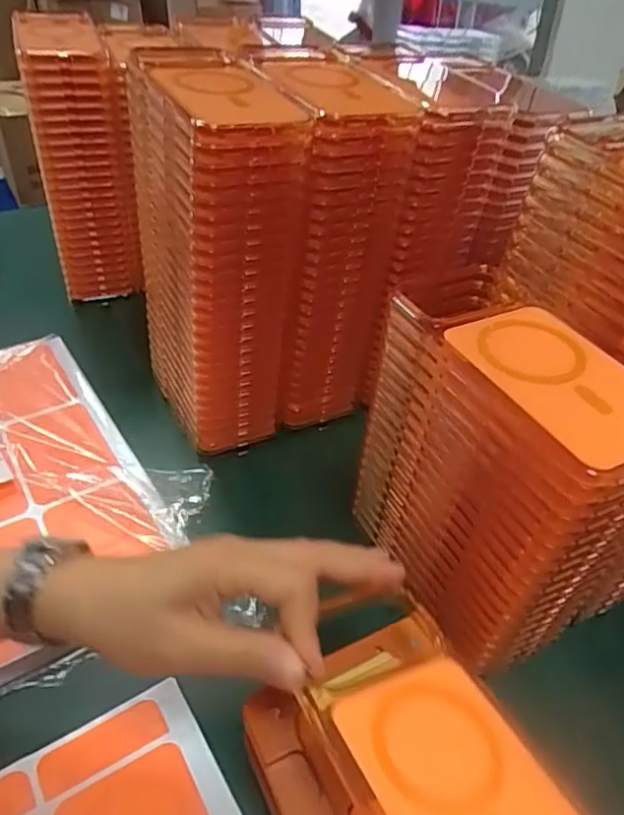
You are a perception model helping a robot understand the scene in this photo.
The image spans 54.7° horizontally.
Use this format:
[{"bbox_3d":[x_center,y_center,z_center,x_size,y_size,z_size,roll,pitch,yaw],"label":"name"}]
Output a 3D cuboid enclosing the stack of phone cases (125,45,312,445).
[{"bbox_3d":[-0.076,-0.107,0.482,0.082,0.272,0.156,-18,43,-22],"label":"stack of phone cases"}]

